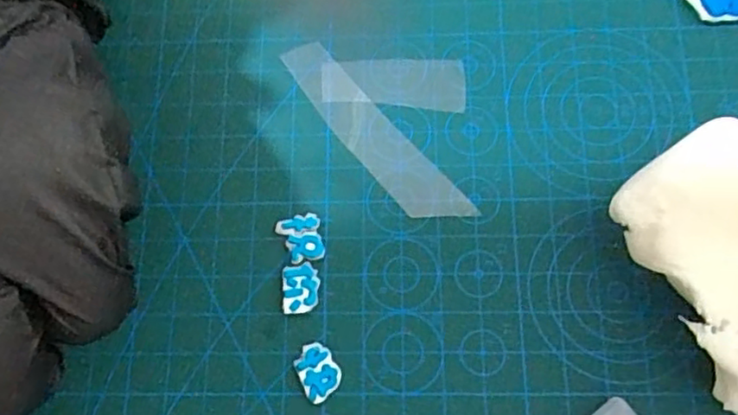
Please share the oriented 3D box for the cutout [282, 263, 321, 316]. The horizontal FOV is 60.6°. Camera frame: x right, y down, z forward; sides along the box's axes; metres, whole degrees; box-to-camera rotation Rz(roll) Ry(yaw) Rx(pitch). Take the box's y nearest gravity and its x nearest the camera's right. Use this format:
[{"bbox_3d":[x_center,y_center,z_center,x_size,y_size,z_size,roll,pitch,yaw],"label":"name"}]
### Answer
[{"bbox_3d":[-0.018,0.021,0.164,0.009,0.004,0.013,-4,72,1],"label":"cutout"}]

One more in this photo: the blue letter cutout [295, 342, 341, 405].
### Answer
[{"bbox_3d":[-0.013,0.041,0.157,0.009,0.004,0.014,-28,73,-7],"label":"blue letter cutout"}]

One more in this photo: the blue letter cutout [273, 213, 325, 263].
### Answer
[{"bbox_3d":[-0.018,0.008,0.168,0.011,0.004,0.013,-16,72,-3],"label":"blue letter cutout"}]

